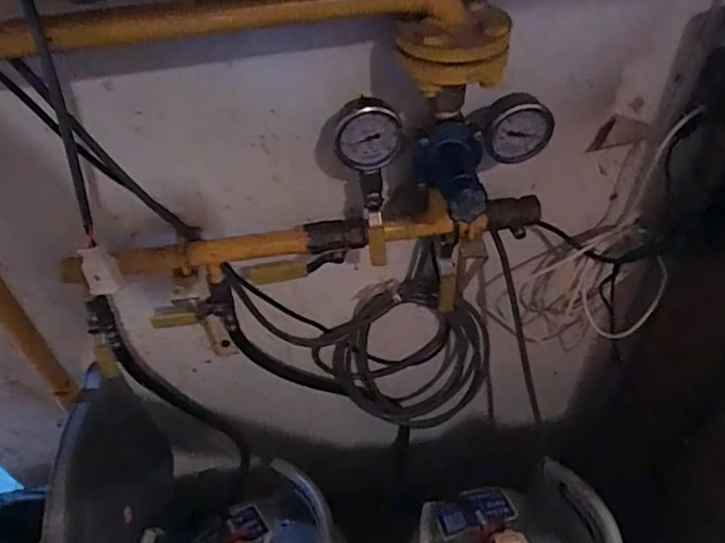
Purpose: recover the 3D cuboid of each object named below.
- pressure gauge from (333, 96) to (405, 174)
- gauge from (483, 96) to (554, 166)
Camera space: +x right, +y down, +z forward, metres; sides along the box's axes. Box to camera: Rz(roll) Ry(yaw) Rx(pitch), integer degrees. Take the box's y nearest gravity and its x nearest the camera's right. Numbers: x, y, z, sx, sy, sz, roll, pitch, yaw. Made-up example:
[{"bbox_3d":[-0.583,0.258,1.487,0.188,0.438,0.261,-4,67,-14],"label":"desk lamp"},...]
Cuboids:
[{"bbox_3d":[0.006,-0.128,0.551,0.067,0.073,0.026,-13,46,-10],"label":"pressure gauge"},{"bbox_3d":[0.147,-0.136,0.567,0.070,0.072,0.024,-13,46,-9],"label":"gauge"}]

